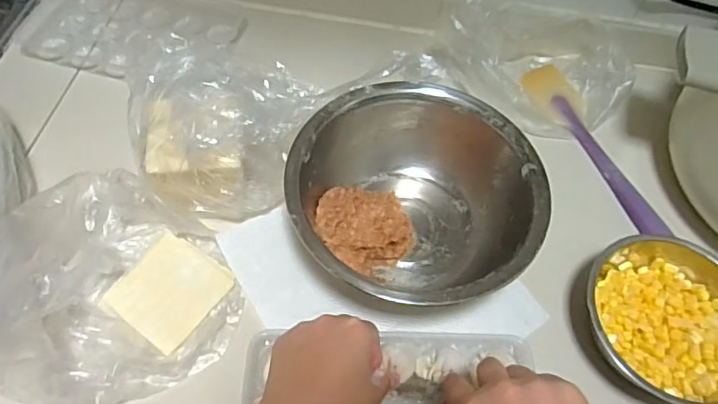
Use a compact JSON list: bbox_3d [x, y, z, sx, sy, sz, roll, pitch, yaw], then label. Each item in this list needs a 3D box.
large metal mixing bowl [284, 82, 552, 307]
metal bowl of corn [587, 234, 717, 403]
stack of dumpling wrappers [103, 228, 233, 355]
[{"bbox_3d":[0.047,0.000,0.471,0.207,0.080,0.191,2,58,-3],"label":"large metal mixing bowl"},{"bbox_3d":[0.253,0.101,0.441,0.136,0.056,0.138,2,58,-3],"label":"metal bowl of corn"},{"bbox_3d":[-0.162,0.073,0.454,0.079,0.010,0.082,32,62,15],"label":"stack of dumpling wrappers"}]

